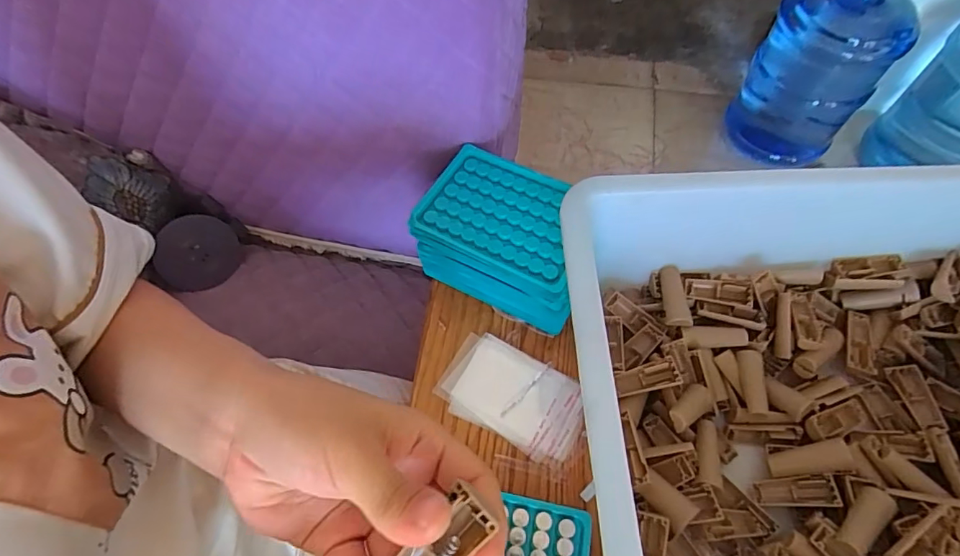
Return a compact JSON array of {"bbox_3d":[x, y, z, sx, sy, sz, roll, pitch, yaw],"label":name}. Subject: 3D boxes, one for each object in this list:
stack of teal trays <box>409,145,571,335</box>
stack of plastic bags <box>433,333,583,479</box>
[{"bbox_3d":[0.024,-0.032,0.426,0.135,0.073,0.100,24,65,14],"label":"stack of teal trays"},{"bbox_3d":[0.024,0.099,0.396,0.114,0.004,0.081,25,65,14],"label":"stack of plastic bags"}]

